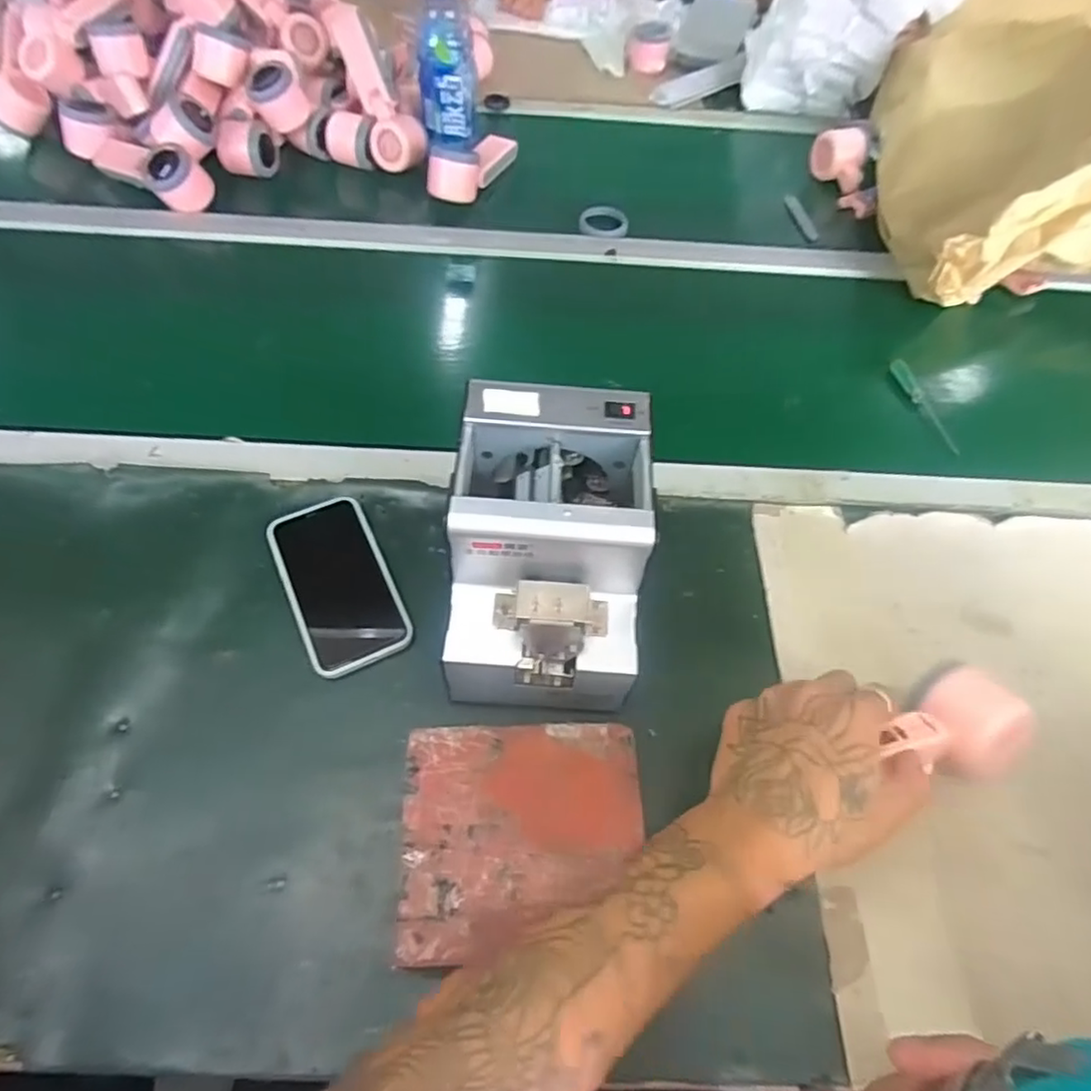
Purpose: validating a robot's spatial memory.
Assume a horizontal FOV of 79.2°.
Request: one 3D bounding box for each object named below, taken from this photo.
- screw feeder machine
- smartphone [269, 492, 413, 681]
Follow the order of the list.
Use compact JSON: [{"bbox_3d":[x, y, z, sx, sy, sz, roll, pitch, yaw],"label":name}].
[{"bbox_3d":[0.000,0.007,0.460,0.121,0.147,0.176,3,57,-1],"label":"screw feeder machine"},{"bbox_3d":[-0.163,0.027,0.516,0.074,0.005,0.148,-22,61,-17],"label":"smartphone"}]

